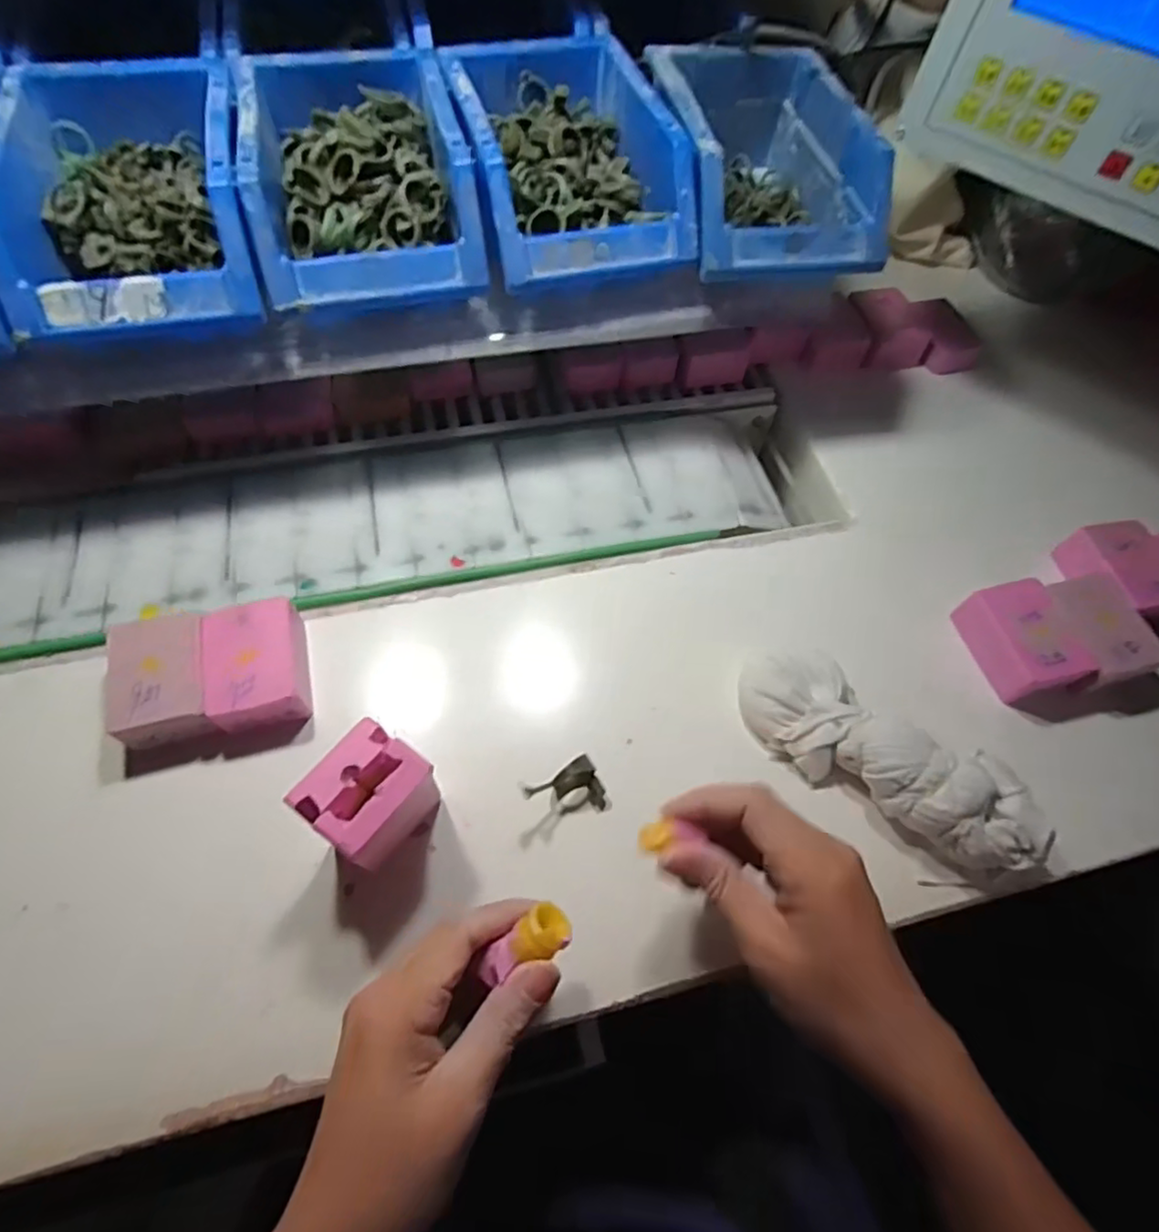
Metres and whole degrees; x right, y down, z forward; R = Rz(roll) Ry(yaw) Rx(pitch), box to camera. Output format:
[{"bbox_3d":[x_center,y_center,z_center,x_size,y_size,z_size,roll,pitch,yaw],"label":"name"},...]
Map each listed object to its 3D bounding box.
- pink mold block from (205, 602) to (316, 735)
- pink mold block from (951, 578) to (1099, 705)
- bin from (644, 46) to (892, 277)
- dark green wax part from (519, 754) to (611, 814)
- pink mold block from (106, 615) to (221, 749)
[{"bbox_3d":[-0.187,0.028,0.383,0.050,0.028,0.072,-10,62,-10],"label":"pink mold block"},{"bbox_3d":[0.286,0.015,0.423,0.055,0.032,0.069,-14,63,-12],"label":"pink mold block"},{"bbox_3d":[0.117,-0.303,0.438,0.124,0.065,0.186,-10,61,-10],"label":"bin"},{"bbox_3d":[-0.008,0.098,0.365,0.045,0.019,0.028,-17,64,-13],"label":"dark green wax part"},{"bbox_3d":[-0.238,0.039,0.375,0.051,0.035,0.068,-13,63,-11],"label":"pink mold block"}]

